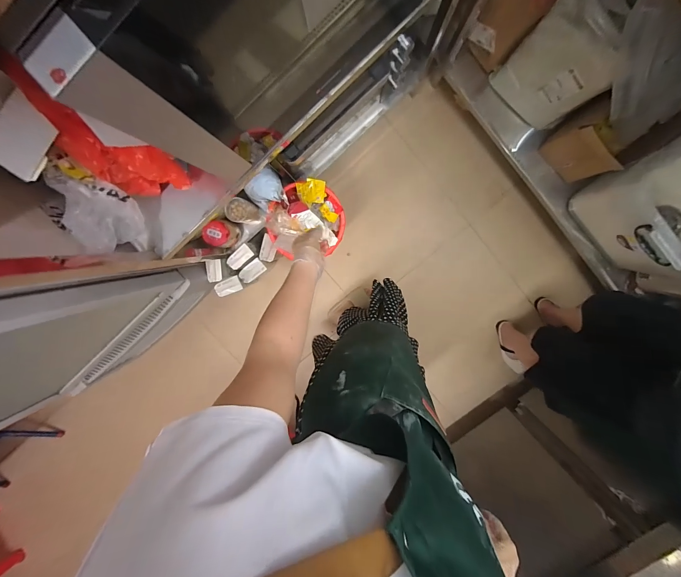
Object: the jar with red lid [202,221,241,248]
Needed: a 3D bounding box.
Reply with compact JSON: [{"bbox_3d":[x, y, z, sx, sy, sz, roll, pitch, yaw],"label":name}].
[{"bbox_3d":[-0.427,-0.200,1.095,0.083,0.156,0.097,10,100,1],"label":"jar with red lid"}]

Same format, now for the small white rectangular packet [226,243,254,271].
[{"bbox_3d":[-0.389,-0.120,1.149,0.102,0.012,0.054,-43,120,-3],"label":"small white rectangular packet"}]

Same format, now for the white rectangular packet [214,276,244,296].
[{"bbox_3d":[-0.436,-0.006,1.154,0.101,0.022,0.057,-21,98,6],"label":"white rectangular packet"}]

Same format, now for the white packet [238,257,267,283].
[{"bbox_3d":[-0.342,-0.068,1.154,0.105,0.022,0.057,-36,96,8],"label":"white packet"}]

